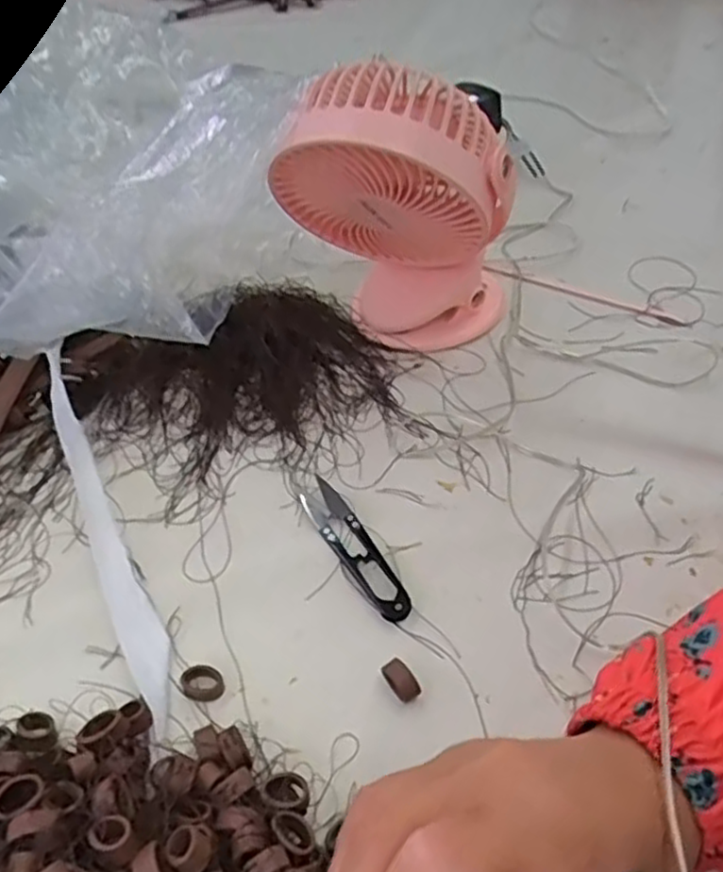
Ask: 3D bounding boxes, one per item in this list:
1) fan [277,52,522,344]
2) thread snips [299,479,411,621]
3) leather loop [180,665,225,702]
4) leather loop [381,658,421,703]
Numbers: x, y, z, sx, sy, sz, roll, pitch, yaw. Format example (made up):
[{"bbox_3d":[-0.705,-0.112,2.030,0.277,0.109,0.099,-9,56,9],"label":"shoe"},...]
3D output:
[{"bbox_3d":[0.024,-0.141,0.447,0.141,0.179,0.099,9,49,8],"label":"fan"},{"bbox_3d":[-0.004,0.063,0.395,0.022,0.007,0.097,-23,53,-19],"label":"thread snips"},{"bbox_3d":[-0.079,0.123,0.348,0.021,0.007,0.015,2,49,1],"label":"leather loop"},{"bbox_3d":[0.019,0.121,0.344,0.010,0.013,0.020,-28,54,-22],"label":"leather loop"}]

